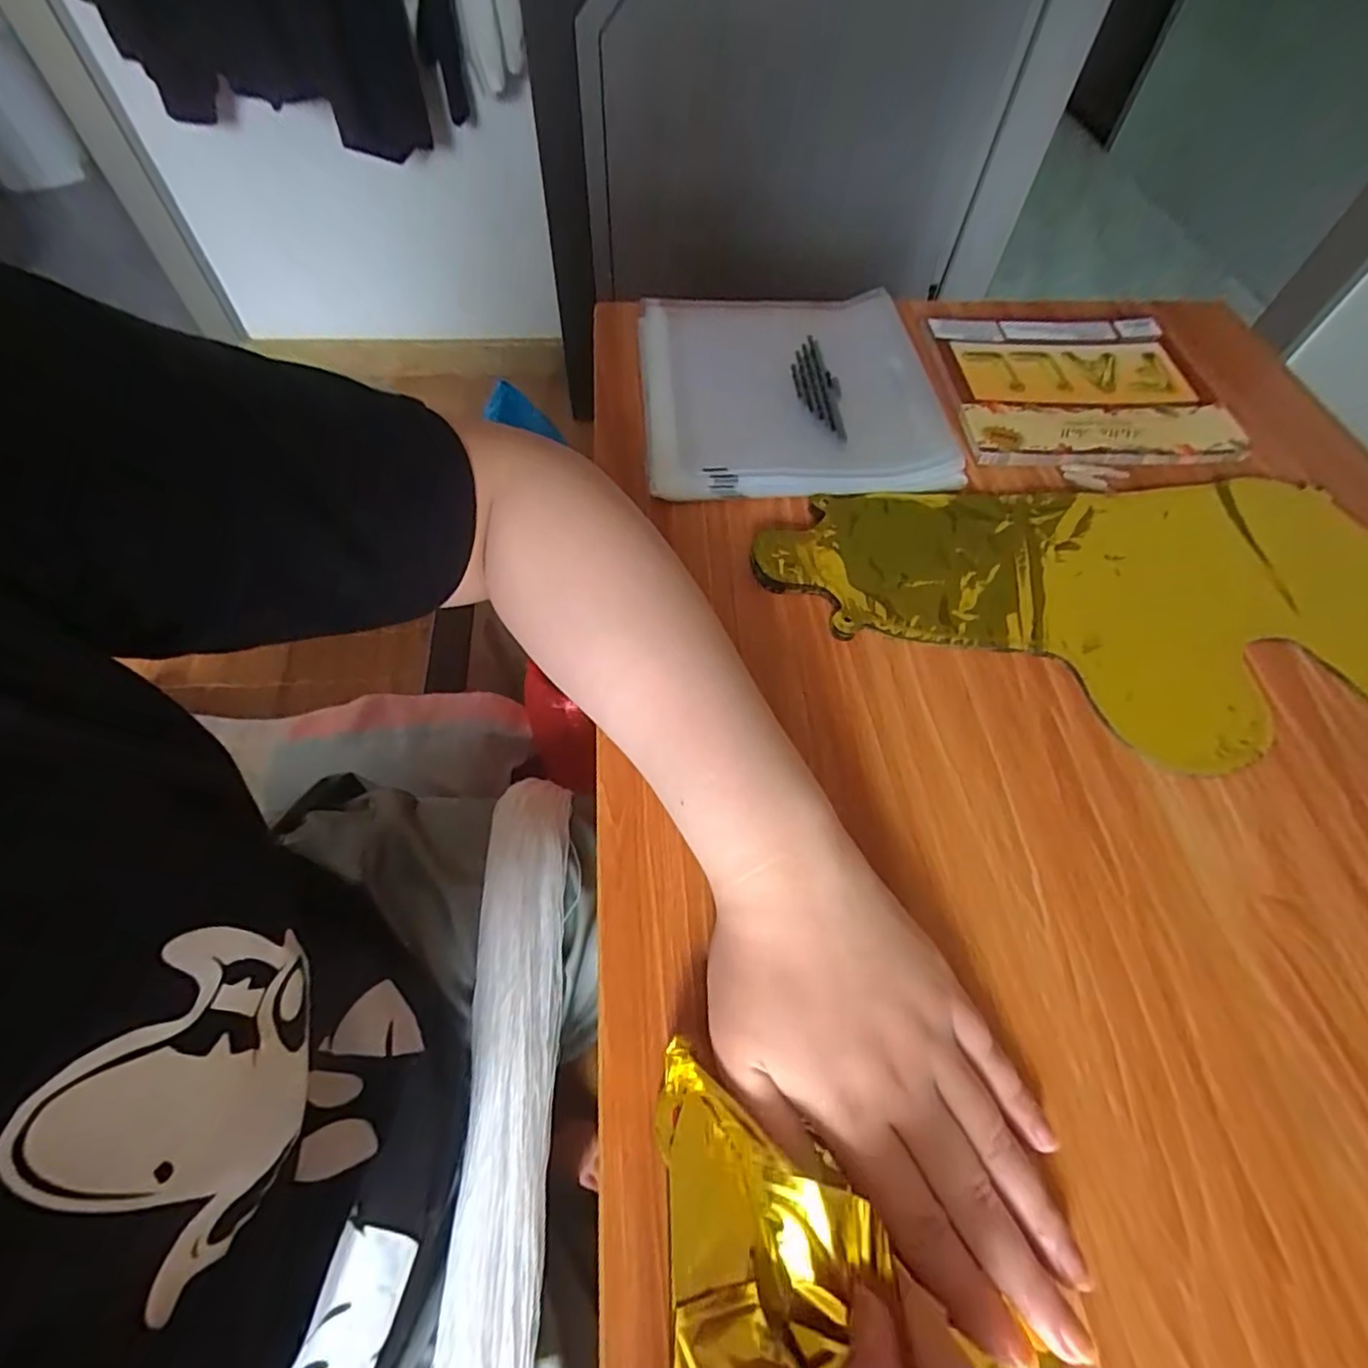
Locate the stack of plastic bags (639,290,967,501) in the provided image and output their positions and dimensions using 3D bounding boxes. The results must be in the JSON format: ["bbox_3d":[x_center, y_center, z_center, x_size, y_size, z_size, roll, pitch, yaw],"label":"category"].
[{"bbox_3d":[0.070,-0.217,0.444,0.196,0.018,0.213,-2,59,-4],"label":"stack of plastic bags"}]

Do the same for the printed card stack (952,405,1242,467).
[{"bbox_3d":[0.289,-0.175,0.433,0.185,0.007,0.054,-2,59,-4],"label":"printed card stack"}]

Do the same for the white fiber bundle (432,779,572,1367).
[{"bbox_3d":[-0.116,0.258,0.398,0.064,0.041,0.447,0,59,-2],"label":"white fiber bundle"}]

